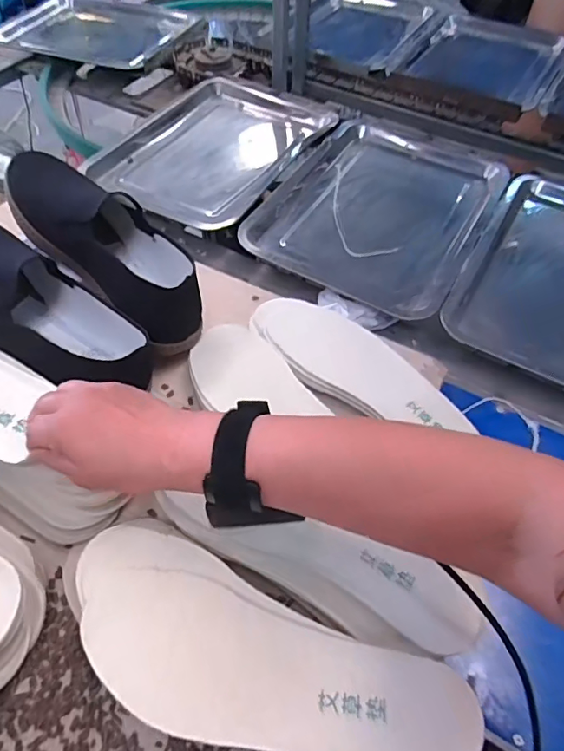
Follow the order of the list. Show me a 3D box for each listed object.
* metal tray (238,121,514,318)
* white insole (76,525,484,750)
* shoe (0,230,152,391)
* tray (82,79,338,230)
[{"bbox_3d":[0.137,-0.234,0.715,0.271,0.024,0.357,26,57,15],"label":"metal tray"},{"bbox_3d":[-0.019,0.185,0.334,0.270,0.015,0.099,20,56,11],"label":"white insole"},{"bbox_3d":[-0.234,-0.071,0.459,0.259,0.084,0.088,38,59,2],"label":"shoe"},{"bbox_3d":[-0.097,-0.363,0.805,0.258,0.022,0.377,27,57,16],"label":"tray"}]

